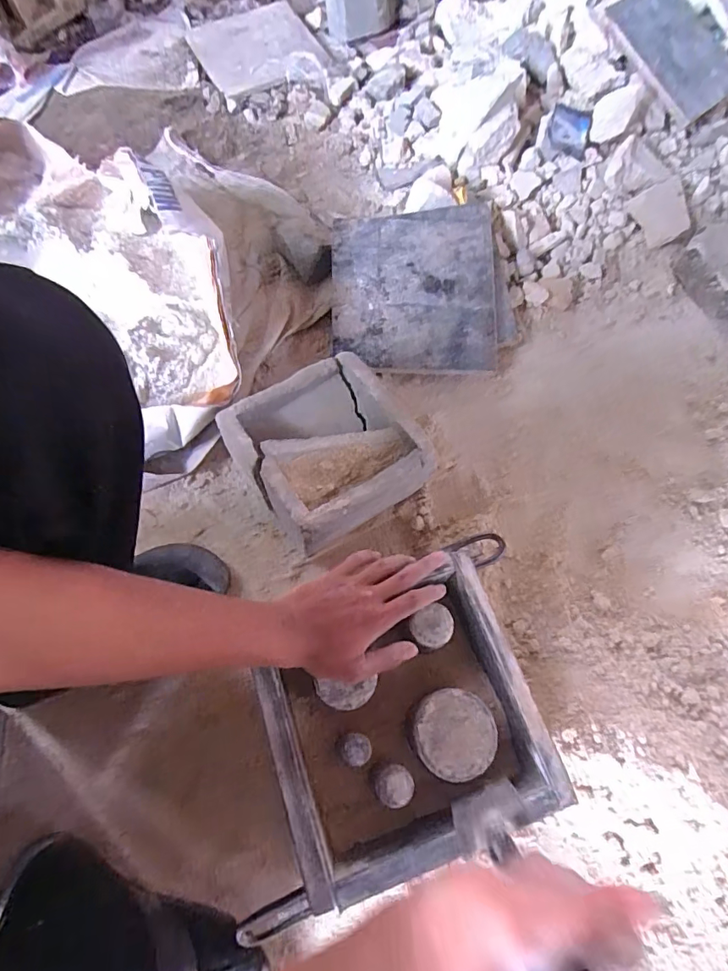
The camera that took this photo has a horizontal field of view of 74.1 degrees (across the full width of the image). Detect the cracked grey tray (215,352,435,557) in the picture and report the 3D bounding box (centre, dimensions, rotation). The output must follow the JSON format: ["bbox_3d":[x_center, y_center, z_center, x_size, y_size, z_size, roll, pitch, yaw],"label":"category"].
[{"bbox_3d":[-0.047,-0.044,0.626,0.208,0.104,0.208,-30,75,-13],"label":"cracked grey tray"}]

